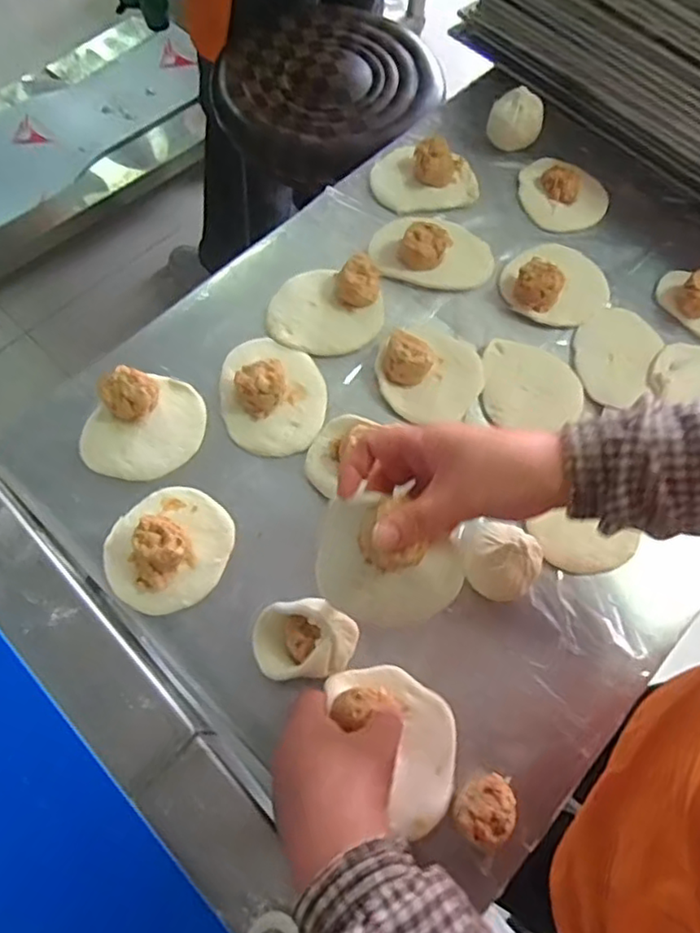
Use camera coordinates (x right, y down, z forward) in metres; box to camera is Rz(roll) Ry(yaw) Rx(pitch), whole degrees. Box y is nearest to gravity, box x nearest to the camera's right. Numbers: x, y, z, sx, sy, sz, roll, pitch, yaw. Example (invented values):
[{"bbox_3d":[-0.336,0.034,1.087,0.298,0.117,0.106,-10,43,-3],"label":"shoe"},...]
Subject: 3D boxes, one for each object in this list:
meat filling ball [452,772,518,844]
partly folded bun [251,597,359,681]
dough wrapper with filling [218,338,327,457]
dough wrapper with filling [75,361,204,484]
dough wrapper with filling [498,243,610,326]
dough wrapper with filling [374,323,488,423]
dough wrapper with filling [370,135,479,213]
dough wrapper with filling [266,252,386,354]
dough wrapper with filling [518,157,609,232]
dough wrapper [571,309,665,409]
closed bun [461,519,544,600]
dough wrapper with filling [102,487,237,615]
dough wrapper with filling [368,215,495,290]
[{"bbox_3d":[0.086,0.217,0.404,0.032,0.030,0.039,40,71,13],"label":"meat filling ball"},{"bbox_3d":[-0.031,0.118,0.436,0.073,0.052,0.053,0,67,-3],"label":"partly folded bun"},{"bbox_3d":[-0.064,-0.065,0.516,0.083,0.028,0.102,-12,68,-8],"label":"dough wrapper with filling"},{"bbox_3d":[-0.165,-0.035,0.498,0.096,0.034,0.083,-19,69,-11],"label":"dough wrapper with filling"},{"bbox_3d":[0.191,-0.174,0.577,0.092,0.031,0.088,1,67,-2],"label":"dough wrapper with filling"},{"bbox_3d":[0.069,-0.084,0.532,0.085,0.028,0.087,1,67,-2],"label":"dough wrapper with filling"},{"bbox_3d":[0.074,-0.284,0.615,0.101,0.034,0.075,10,67,1],"label":"dough wrapper with filling"},{"bbox_3d":[-0.019,-0.141,0.549,0.096,0.031,0.085,10,67,1],"label":"dough wrapper with filling"},{"bbox_3d":[0.213,-0.272,0.629,0.086,0.024,0.078,7,67,0],"label":"dough wrapper with filling"},{"bbox_3d":[0.232,-0.099,0.562,0.069,0.004,0.101,27,67,12],"label":"dough wrapper"},{"bbox_3d":[0.105,0.067,0.456,0.055,0.039,0.048,20,67,6],"label":"closed bun"},{"bbox_3d":[-0.134,0.056,0.463,0.085,0.032,0.092,1,67,-2],"label":"dough wrapper with filling"},{"bbox_3d":[0.079,-0.207,0.585,0.111,0.037,0.081,14,67,3],"label":"dough wrapper with filling"}]

